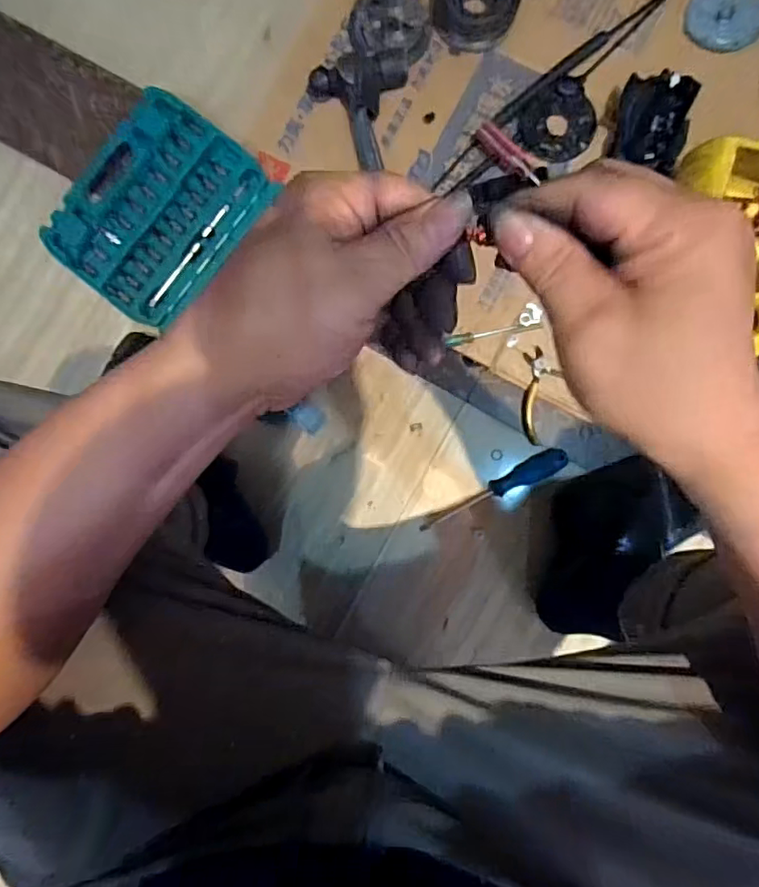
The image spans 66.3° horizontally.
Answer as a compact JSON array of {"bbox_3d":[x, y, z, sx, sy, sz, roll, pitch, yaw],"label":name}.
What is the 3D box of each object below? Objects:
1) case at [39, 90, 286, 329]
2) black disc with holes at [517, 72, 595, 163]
[{"bbox_3d":[-0.292,-0.304,0.751,0.231,0.030,0.250,39,88,7],"label":"case"},{"bbox_3d":[0.223,-0.403,0.726,0.109,0.015,0.092,-36,83,0],"label":"black disc with holes"}]

